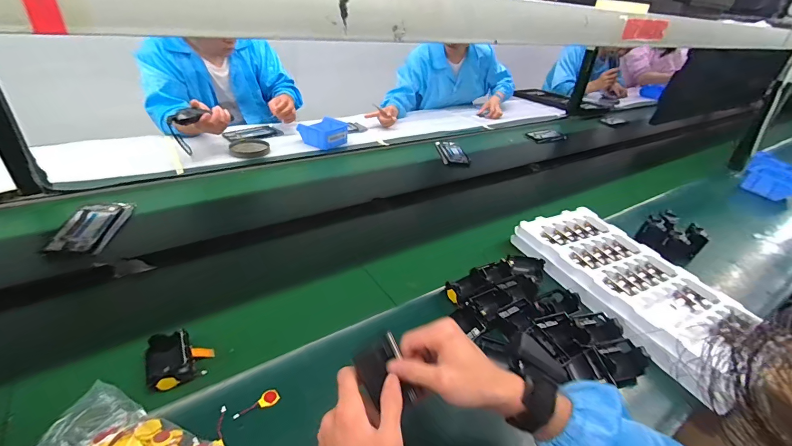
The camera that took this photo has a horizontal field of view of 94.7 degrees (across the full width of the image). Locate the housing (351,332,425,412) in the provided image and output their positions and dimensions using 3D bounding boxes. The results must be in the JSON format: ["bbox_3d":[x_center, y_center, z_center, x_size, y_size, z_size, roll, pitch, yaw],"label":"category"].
[{"bbox_3d":[-0.012,0.156,0.381,0.050,0.013,0.073,-17,69,-31],"label":"housing"}]

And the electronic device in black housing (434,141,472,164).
[{"bbox_3d":[0.192,-0.249,1.276,0.098,0.015,0.173,-1,35,-11],"label":"electronic device in black housing"}]

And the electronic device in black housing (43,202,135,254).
[{"bbox_3d":[-0.610,0.004,0.734,0.097,0.013,0.164,1,35,-9],"label":"electronic device in black housing"}]

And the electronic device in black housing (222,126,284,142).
[{"bbox_3d":[-0.482,-0.300,1.222,0.176,0.013,0.109,-24,45,-37],"label":"electronic device in black housing"}]

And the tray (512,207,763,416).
[{"bbox_3d":[0.448,0.115,0.695,0.238,0.044,0.422,-10,38,-23],"label":"tray"}]

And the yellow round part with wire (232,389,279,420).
[{"bbox_3d":[-0.172,0.226,0.453,0.060,0.006,0.020,-12,63,-51],"label":"yellow round part with wire"}]

